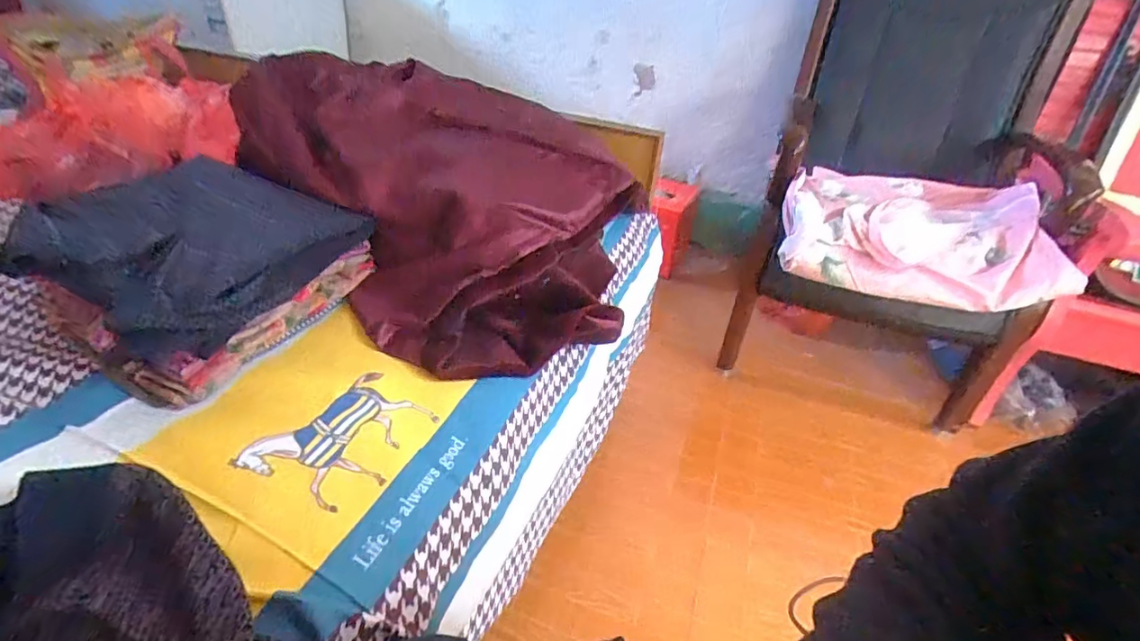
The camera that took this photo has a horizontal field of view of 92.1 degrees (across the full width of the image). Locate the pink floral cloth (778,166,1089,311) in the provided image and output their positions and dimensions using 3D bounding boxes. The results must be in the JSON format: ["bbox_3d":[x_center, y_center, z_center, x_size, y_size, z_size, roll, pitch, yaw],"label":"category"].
[{"bbox_3d":[0.751,-0.197,1.228,0.536,0.149,0.361,11,36,8],"label":"pink floral cloth"}]

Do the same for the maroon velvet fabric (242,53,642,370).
[{"bbox_3d":[-0.213,-0.222,0.878,0.450,0.287,0.706,-28,47,-37],"label":"maroon velvet fabric"}]

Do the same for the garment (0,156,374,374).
[{"bbox_3d":[-0.490,-0.110,0.712,0.334,0.094,0.292,19,38,18],"label":"garment"}]

